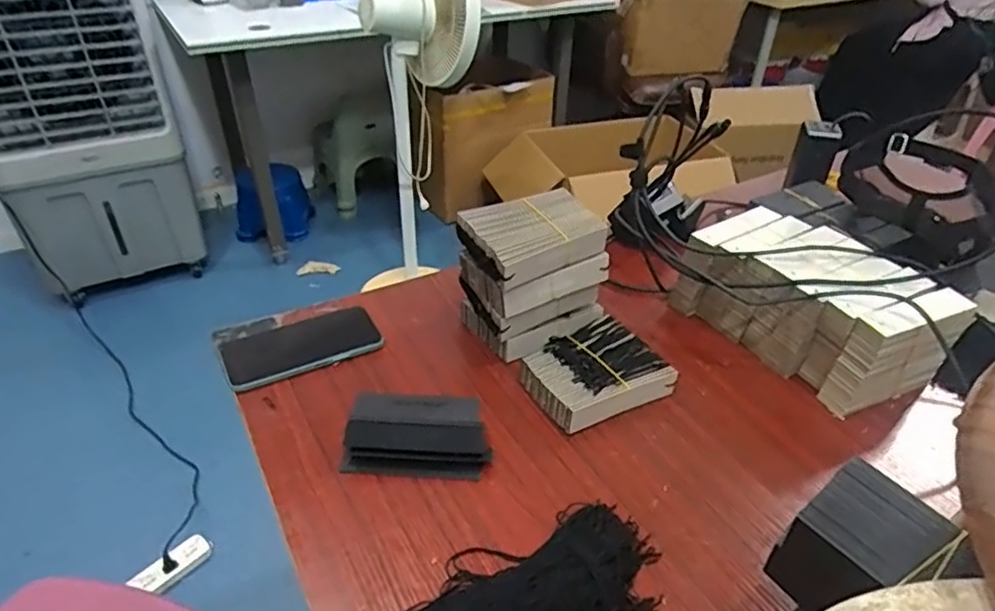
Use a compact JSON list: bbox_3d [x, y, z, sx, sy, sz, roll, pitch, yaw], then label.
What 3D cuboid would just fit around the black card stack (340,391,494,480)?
[{"bbox_3d":[-0.073,0.114,0.587,0.128,0.019,0.099,2,36,0],"label":"black card stack"}]

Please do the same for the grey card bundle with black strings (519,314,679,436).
[{"bbox_3d":[0.100,0.067,0.646,0.130,0.034,0.101,-16,39,-22],"label":"grey card bundle with black strings"}]

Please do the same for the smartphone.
[{"bbox_3d":[-0.216,0.038,0.680,0.157,0.012,0.086,-19,40,-26],"label":"smartphone"}]

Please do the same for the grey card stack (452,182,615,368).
[{"bbox_3d":[0.035,-0.035,0.681,0.131,0.138,0.100,-19,40,-26],"label":"grey card stack"}]

